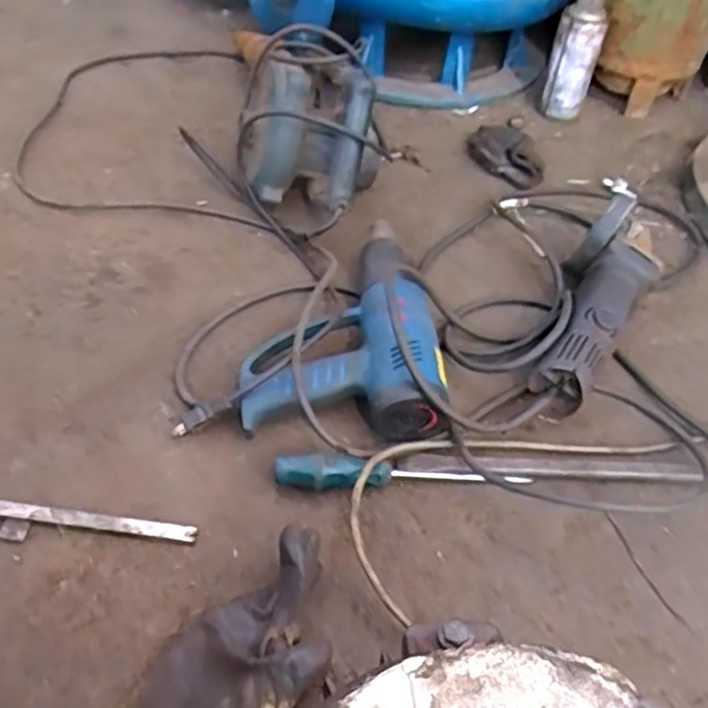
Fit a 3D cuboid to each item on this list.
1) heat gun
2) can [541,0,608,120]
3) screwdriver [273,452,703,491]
[{"bbox_3d":[-0.015,-0.039,0.681,0.186,0.076,0.253,-1,50,-5],"label":"heat gun"},{"bbox_3d":[0.315,-0.423,0.990,0.060,0.184,0.052,16,51,9],"label":"can"},{"bbox_3d":[0.117,0.102,0.601,0.366,0.032,0.034,1,50,-4],"label":"screwdriver"}]

